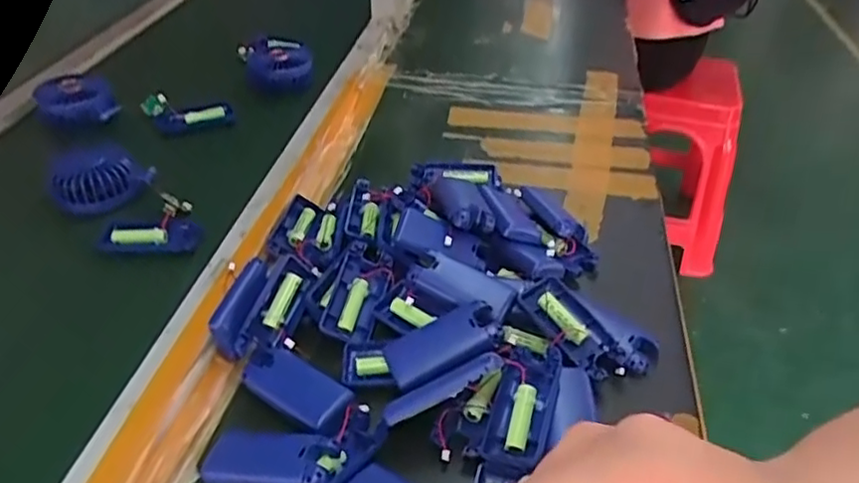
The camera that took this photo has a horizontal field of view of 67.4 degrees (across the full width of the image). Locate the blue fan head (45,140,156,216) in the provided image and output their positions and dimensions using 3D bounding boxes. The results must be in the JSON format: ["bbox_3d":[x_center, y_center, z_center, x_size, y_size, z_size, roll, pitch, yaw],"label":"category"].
[{"bbox_3d":[-0.348,-0.072,0.675,0.095,0.035,0.065,-26,50,-29],"label":"blue fan head"}]

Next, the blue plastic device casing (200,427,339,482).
[{"bbox_3d":[-0.117,0.154,0.460,0.102,0.009,0.047,-3,38,24],"label":"blue plastic device casing"}]

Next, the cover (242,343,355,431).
[{"bbox_3d":[-0.108,0.113,0.512,0.100,0.021,0.043,27,47,23],"label":"cover"}]

